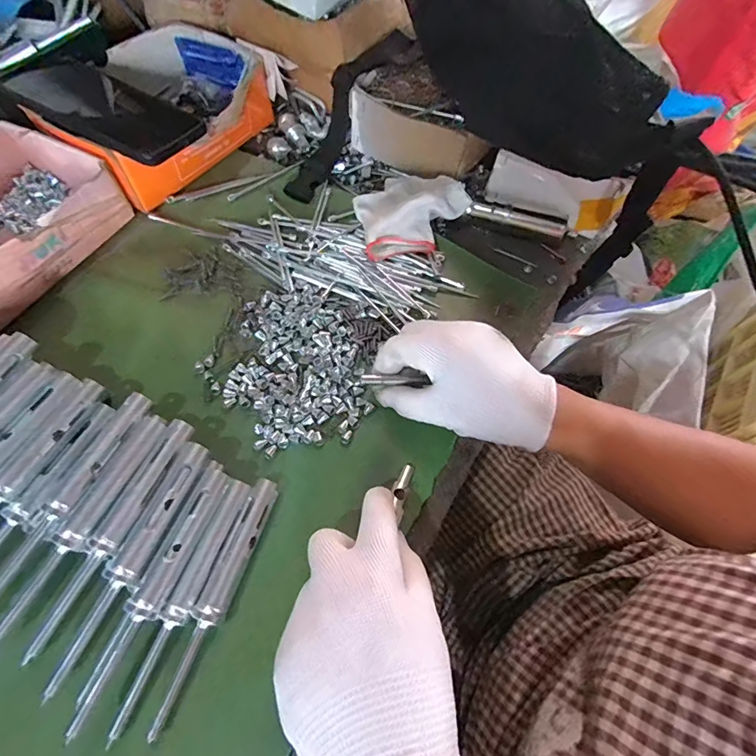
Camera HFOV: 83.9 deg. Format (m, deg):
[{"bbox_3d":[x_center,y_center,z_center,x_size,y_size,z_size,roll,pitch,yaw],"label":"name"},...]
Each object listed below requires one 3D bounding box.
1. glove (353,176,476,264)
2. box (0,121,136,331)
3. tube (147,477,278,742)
[{"bbox_3d":[0.032,-0.162,0.395,0.102,0.039,0.094,1,63,-3],"label":"glove"},{"bbox_3d":[-0.327,-0.131,0.357,0.136,0.052,0.172,26,64,10],"label":"box"},{"bbox_3d":[-0.097,0.131,0.257,0.018,0.014,0.141,17,63,5],"label":"tube"}]

